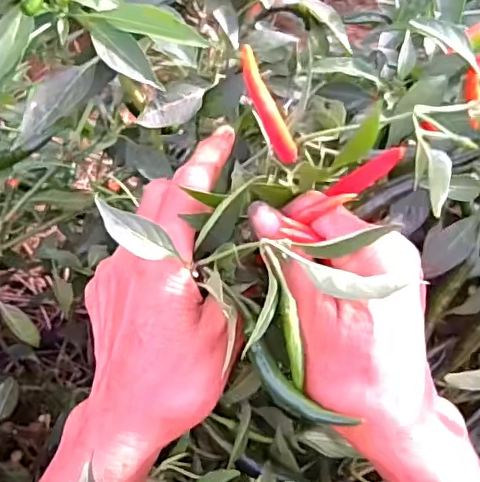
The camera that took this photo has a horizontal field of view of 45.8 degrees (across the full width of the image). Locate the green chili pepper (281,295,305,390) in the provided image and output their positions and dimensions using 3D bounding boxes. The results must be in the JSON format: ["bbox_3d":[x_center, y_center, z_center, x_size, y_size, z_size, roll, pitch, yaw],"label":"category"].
[{"bbox_3d":[0.022,0.043,0.239,0.005,0.004,0.038,-8,85,-9],"label":"green chili pepper"}]

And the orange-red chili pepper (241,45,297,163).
[{"bbox_3d":[0.012,-0.059,0.250,0.006,0.057,0.011,10,51,41],"label":"orange-red chili pepper"}]

